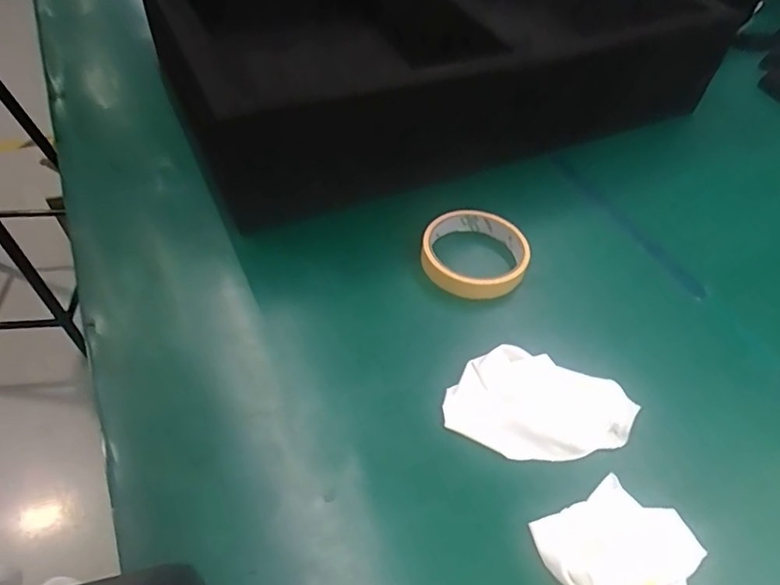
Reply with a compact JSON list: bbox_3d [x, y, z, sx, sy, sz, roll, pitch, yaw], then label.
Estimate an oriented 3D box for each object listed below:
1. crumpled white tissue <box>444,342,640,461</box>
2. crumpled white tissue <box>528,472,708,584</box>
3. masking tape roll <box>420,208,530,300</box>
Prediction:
[{"bbox_3d":[0.101,0.077,0.364,0.117,0.013,0.074,17,51,10],"label":"crumpled white tissue"},{"bbox_3d":[0.138,0.150,0.303,0.080,0.018,0.089,-29,58,-25],"label":"crumpled white tissue"},{"bbox_3d":[0.071,-0.035,0.458,0.086,0.031,0.085,6,50,2],"label":"masking tape roll"}]

